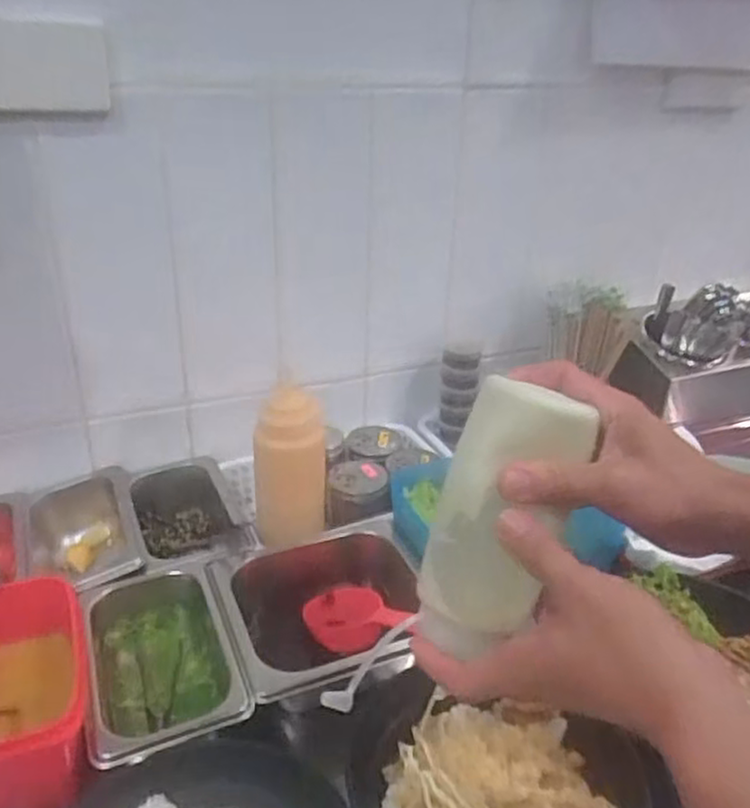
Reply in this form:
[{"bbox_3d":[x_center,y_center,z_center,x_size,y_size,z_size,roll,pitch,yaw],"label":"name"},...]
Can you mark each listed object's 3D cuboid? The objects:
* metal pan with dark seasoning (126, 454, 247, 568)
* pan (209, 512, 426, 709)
[{"bbox_3d":[-0.190,0.117,0.721,0.095,0.065,0.197,-8,28,-19],"label":"metal pan with dark seasoning"},{"bbox_3d":[-0.036,0.190,0.615,0.168,0.087,0.162,-9,29,-20],"label":"pan"}]

